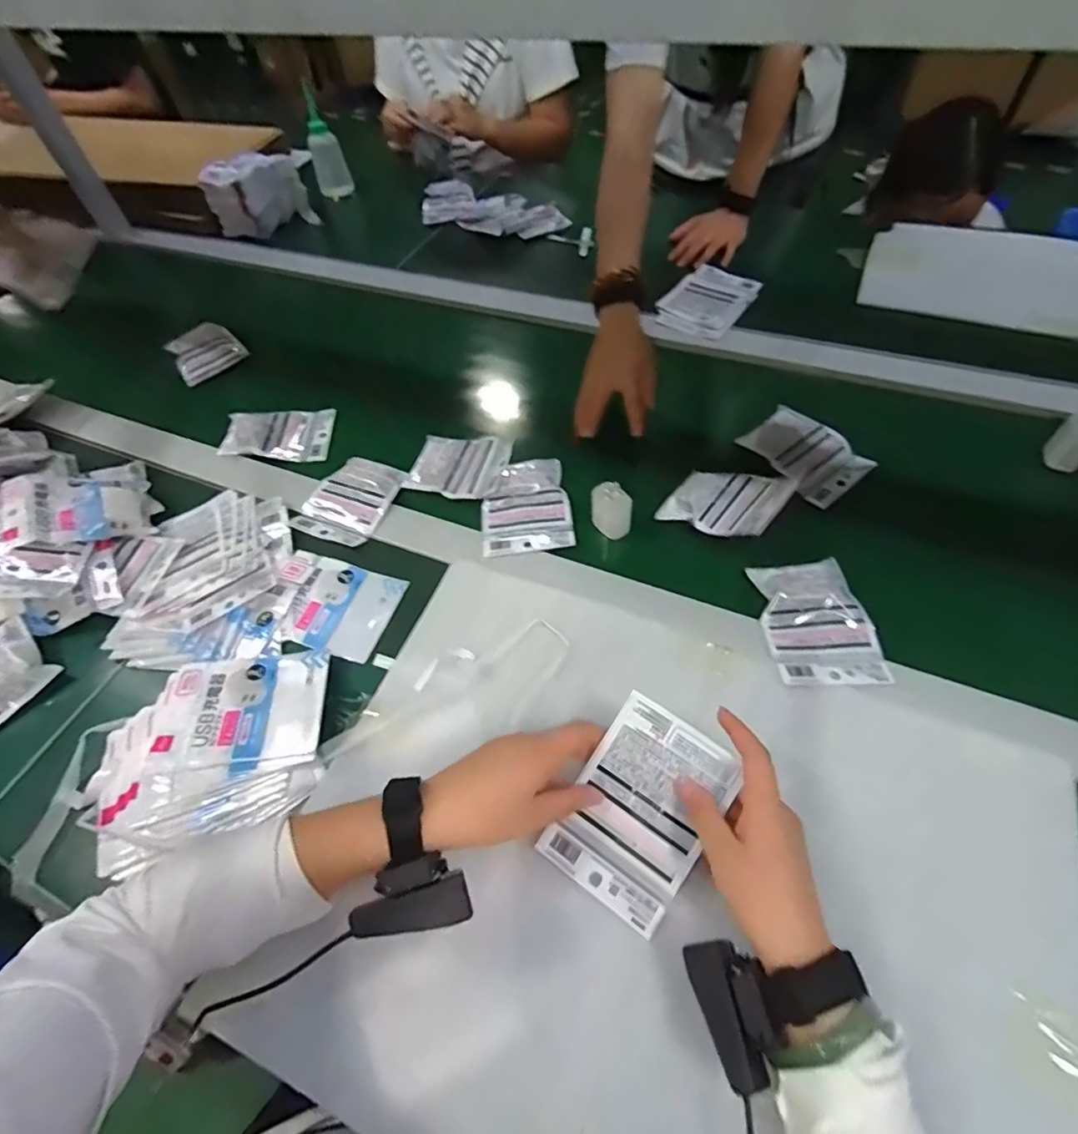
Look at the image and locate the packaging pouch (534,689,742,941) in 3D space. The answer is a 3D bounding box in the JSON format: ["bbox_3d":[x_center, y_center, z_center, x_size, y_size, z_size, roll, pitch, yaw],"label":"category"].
[{"bbox_3d":[0.075,0.176,0.410,0.095,0.011,0.137,32,87,15],"label":"packaging pouch"}]

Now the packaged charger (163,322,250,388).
[{"bbox_3d":[-0.511,-0.334,0.861,0.096,0.026,0.148,-33,59,-17],"label":"packaged charger"}]

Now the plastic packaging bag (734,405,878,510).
[{"bbox_3d":[0.311,-0.134,0.652,0.094,0.037,0.119,-35,59,-18],"label":"plastic packaging bag"}]

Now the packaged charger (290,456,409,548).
[{"bbox_3d":[-0.219,-0.079,0.661,0.093,0.013,0.121,18,58,17],"label":"packaged charger"}]

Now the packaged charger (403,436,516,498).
[{"bbox_3d":[-0.091,-0.125,0.675,0.110,0.027,0.093,10,56,12],"label":"packaged charger"}]

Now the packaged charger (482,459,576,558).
[{"bbox_3d":[-0.015,-0.072,0.633,0.098,0.020,0.129,-6,55,1],"label":"packaged charger"}]

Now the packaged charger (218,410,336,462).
[{"bbox_3d":[-0.341,-0.174,0.744,0.135,0.013,0.080,-4,62,-24],"label":"packaged charger"}]

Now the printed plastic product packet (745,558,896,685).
[{"bbox_3d":[0.260,0.050,0.524,0.097,0.019,0.121,-3,55,3],"label":"printed plastic product packet"}]

